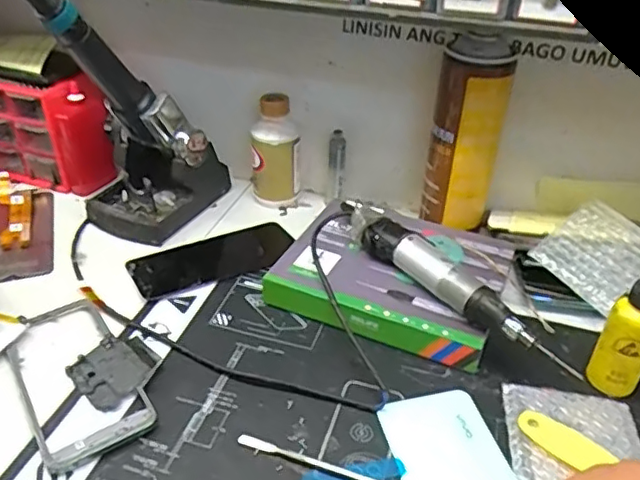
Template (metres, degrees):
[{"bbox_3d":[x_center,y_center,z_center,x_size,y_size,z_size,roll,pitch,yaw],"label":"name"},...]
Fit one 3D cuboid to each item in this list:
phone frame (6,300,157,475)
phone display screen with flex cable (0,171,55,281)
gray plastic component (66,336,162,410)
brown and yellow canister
[{"bbox_3d":[-0.188,0.101,0.456,0.078,0.010,0.163,-22,43,-28],"label":"phone frame"},{"bbox_3d":[-0.316,-0.016,0.609,0.075,0.017,0.178,-12,39,-17],"label":"phone display screen with flex cable"},{"bbox_3d":[-0.157,0.098,0.460,0.061,0.013,0.058,31,45,33],"label":"gray plastic component"},{"bbox_3d":[0.143,-0.104,0.567,0.065,0.181,0.071,12,38,14],"label":"brown and yellow canister"}]

